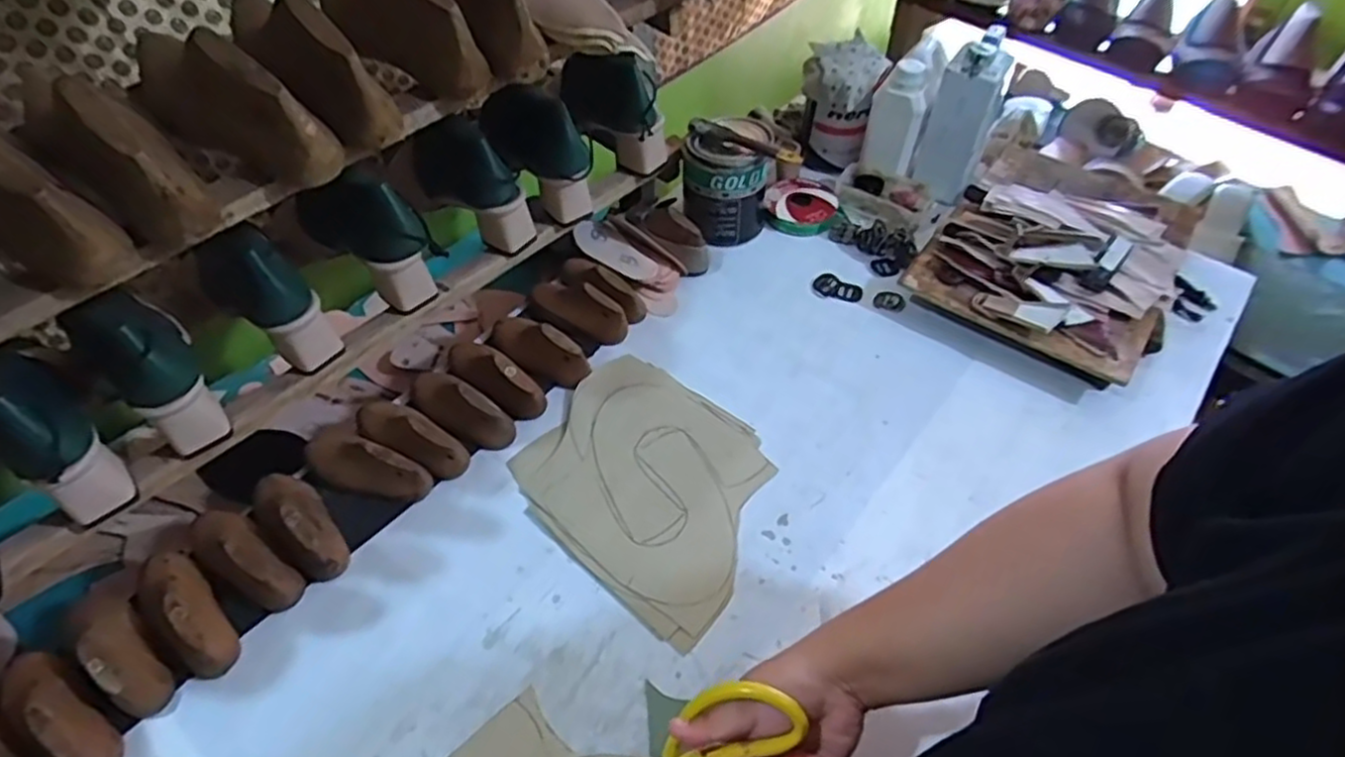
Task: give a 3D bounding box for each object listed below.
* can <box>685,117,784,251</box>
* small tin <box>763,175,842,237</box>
[{"bbox_3d":[0.072,-0.254,0.911,0.115,0.128,0.108,0,52,0],"label":"can"},{"bbox_3d":[0.169,-0.234,0.964,0.096,0.018,0.112,-13,53,-11],"label":"small tin"}]

